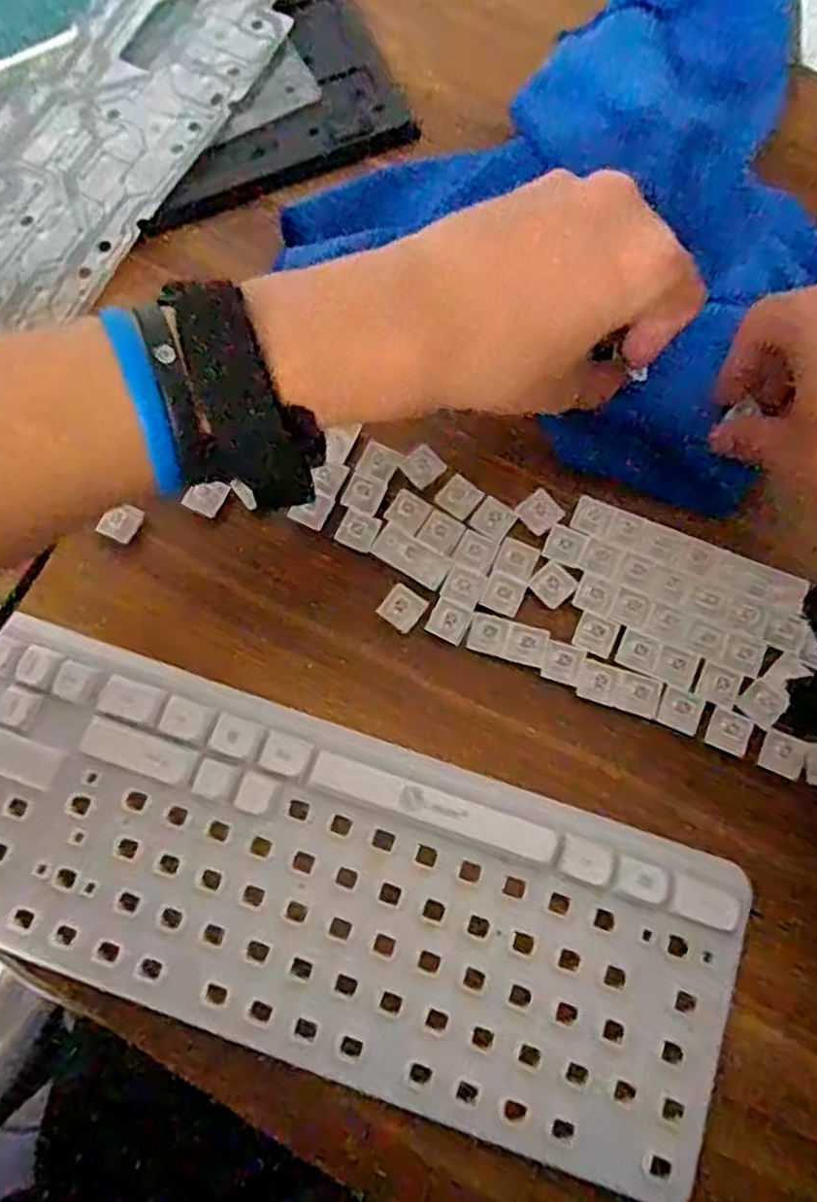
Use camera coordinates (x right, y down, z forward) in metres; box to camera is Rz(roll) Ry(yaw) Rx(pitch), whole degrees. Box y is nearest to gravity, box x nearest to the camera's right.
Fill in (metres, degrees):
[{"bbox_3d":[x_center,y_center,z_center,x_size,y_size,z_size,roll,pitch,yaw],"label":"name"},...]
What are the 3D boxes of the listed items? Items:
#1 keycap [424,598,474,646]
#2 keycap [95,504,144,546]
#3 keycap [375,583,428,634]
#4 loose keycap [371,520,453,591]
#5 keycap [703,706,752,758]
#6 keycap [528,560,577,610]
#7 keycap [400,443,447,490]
[{"bbox_3d":[0.019,0.009,0.349,0.017,0.004,0.017,26,77,7],"label":"keycap"},{"bbox_3d":[-0.136,-0.037,0.361,0.014,0.009,0.019,30,77,8],"label":"keycap"},{"bbox_3d":[-0.003,0.003,0.351,0.018,0.004,0.018,36,78,9],"label":"keycap"},{"bbox_3d":[0.001,-0.021,0.354,0.036,0.004,0.017,33,78,9],"label":"loose keycap"},{"bbox_3d":[0.141,0.058,0.334,0.018,0.004,0.017,23,76,6],"label":"keycap"},{"bbox_3d":[0.067,-0.008,0.350,0.018,0.004,0.017,-43,79,-10],"label":"keycap"},{"bbox_3d":[0.007,-0.065,0.367,0.017,0.004,0.019,43,79,11],"label":"keycap"}]

